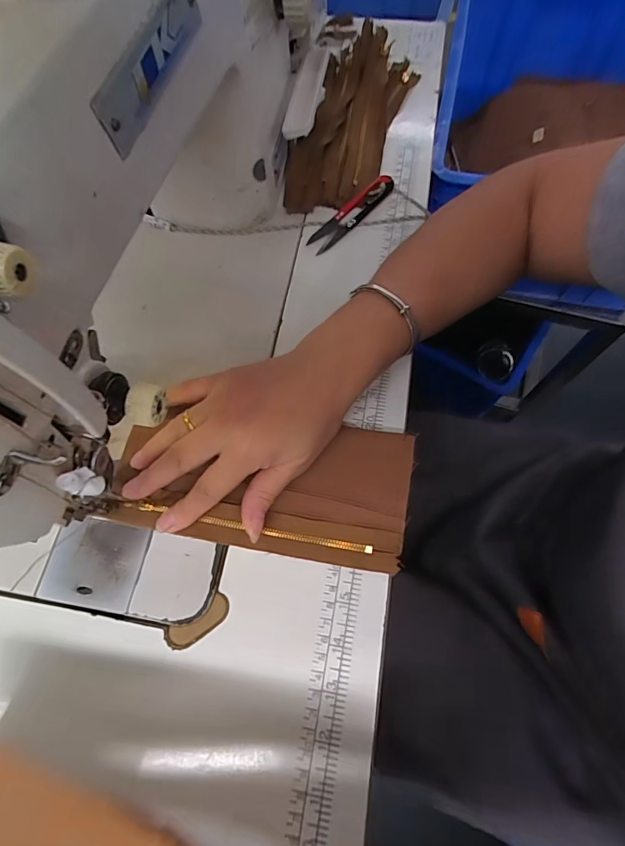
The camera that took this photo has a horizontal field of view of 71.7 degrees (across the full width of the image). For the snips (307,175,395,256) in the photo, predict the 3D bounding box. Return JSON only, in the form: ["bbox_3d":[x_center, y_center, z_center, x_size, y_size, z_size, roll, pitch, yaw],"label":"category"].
[{"bbox_3d":[0.038,-0.195,0.402,0.022,0.011,0.106,43,80,-5],"label":"snips"}]

